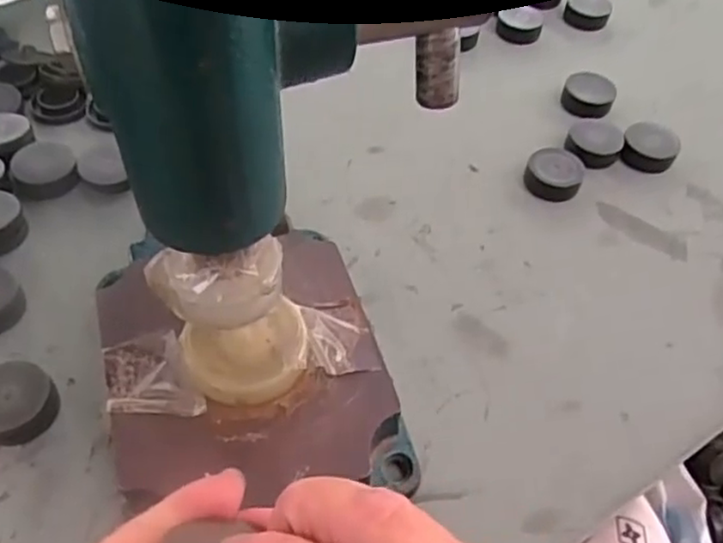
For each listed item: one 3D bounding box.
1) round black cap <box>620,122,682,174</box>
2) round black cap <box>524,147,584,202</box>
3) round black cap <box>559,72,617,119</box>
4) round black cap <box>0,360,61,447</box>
[{"bbox_3d":[0.176,-0.075,0.411,0.032,0.014,0.031,3,52,-3],"label":"round black cap"},{"bbox_3d":[0.113,-0.058,0.394,0.032,0.014,0.029,6,52,-1],"label":"round black cap"},{"bbox_3d":[0.148,-0.115,0.442,0.032,0.016,0.033,3,52,-3],"label":"round black cap"},{"bbox_3d":[-0.148,0.056,0.287,0.031,0.016,0.031,18,53,9],"label":"round black cap"}]

